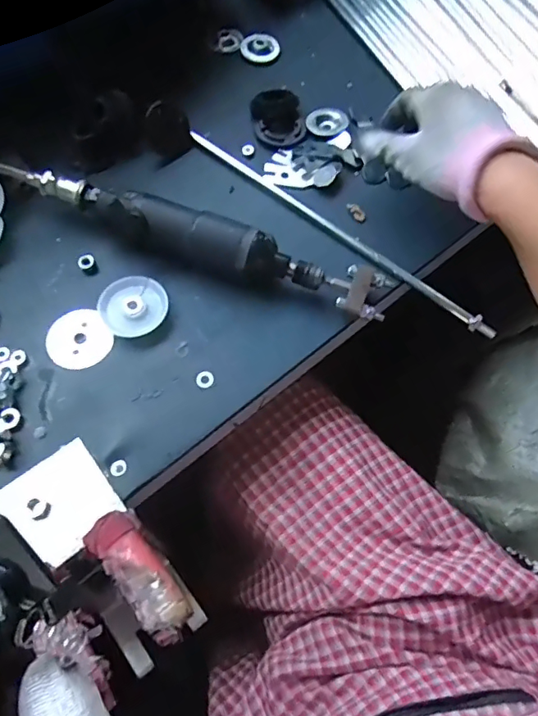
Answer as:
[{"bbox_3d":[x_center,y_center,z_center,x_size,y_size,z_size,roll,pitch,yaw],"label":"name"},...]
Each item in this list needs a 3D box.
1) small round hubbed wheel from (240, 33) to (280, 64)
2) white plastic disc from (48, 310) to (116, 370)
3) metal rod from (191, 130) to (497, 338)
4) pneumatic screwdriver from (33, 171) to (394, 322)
[{"bbox_3d":[-0.009,-0.319,0.515,0.039,0.008,0.040,2,74,-7],"label":"small round hubbed wheel"},{"bbox_3d":[-0.137,-0.014,0.362,0.043,0.004,0.048,-34,70,-16],"label":"white plastic disc"},{"bbox_3d":[0.052,-0.110,0.416,0.303,0.006,0.011,38,69,15],"label":"metal rod"},{"bbox_3d":[-0.050,-0.087,0.379,0.283,0.040,0.043,17,65,6],"label":"pneumatic screwdriver"}]

